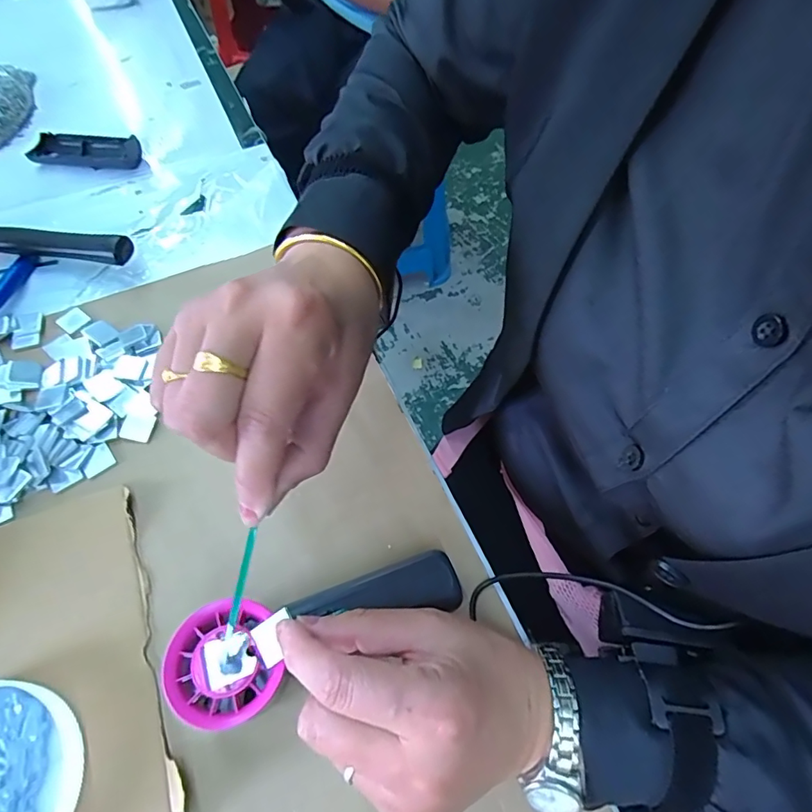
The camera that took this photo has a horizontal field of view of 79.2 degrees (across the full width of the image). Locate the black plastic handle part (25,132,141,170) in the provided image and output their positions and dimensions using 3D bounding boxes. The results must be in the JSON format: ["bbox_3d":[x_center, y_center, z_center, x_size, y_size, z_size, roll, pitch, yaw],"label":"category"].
[{"bbox_3d":[-0.327,-0.259,0.499,0.103,0.018,0.035,0,60,-3],"label":"black plastic handle part"}]

